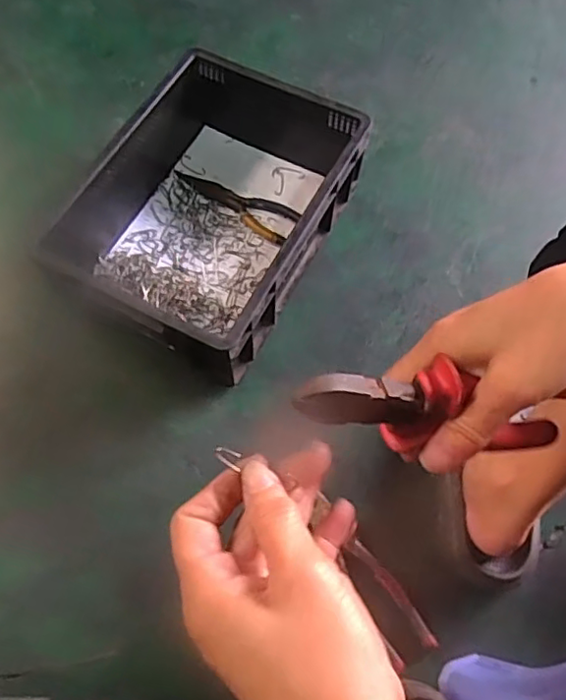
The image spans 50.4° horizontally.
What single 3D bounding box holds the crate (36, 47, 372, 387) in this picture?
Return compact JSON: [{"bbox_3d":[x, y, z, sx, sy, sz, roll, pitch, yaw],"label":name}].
[{"bbox_3d":[-0.097,-0.166,0.707,0.278,0.118,0.342,26,67,11],"label":"crate"}]

